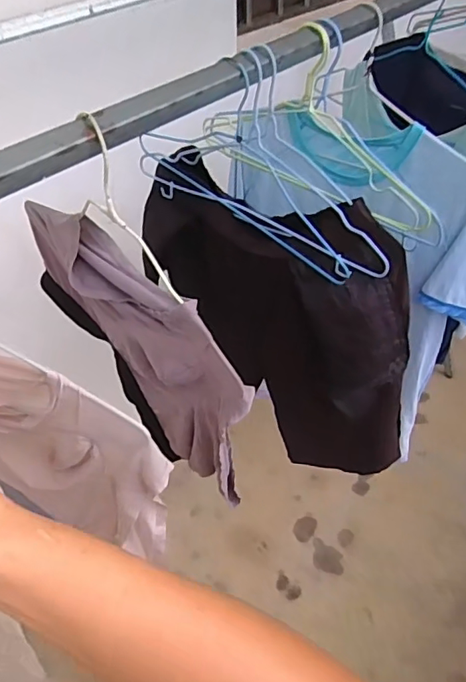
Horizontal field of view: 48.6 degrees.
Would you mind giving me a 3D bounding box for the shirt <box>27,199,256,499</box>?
[{"bbox_3d":[-0.117,0.010,0.656,0.052,0.291,0.359,-35,53,-27],"label":"shirt"}]

